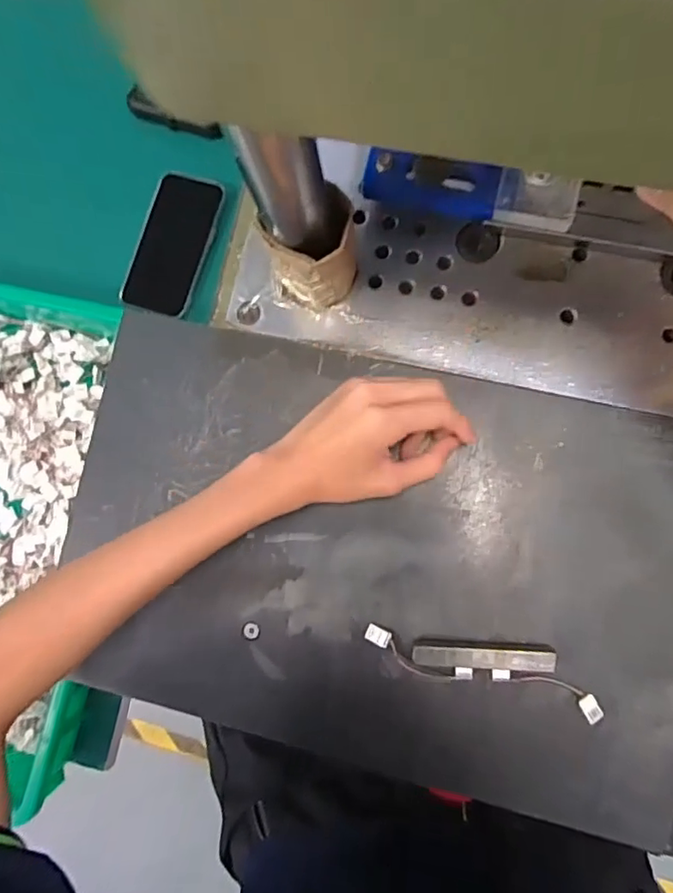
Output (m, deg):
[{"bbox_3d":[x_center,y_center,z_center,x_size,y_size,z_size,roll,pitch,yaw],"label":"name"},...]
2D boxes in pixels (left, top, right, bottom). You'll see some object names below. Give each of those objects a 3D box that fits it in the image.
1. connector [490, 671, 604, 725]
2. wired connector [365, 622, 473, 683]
[{"bbox_3d":[0.150,0.172,0.388,0.079,0.009,0.018,22,88,7],"label":"connector"},{"bbox_3d":[0.059,0.155,0.403,0.080,0.012,0.020,21,88,7],"label":"wired connector"}]

